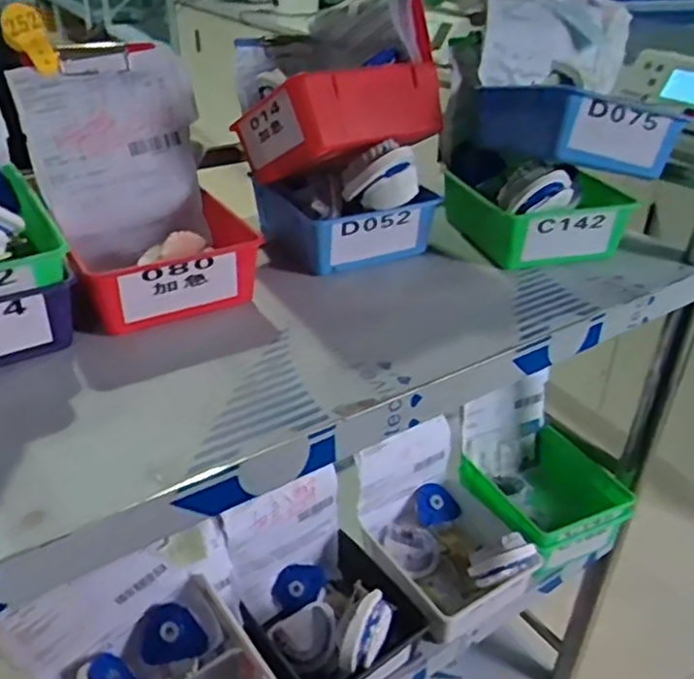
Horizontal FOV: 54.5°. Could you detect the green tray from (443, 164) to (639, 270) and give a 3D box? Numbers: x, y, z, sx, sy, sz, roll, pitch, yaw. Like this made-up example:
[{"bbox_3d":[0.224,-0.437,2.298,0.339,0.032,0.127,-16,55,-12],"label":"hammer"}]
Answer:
[{"bbox_3d":[0.206,-0.143,0.738,0.150,0.072,0.165,-9,33,-16],"label":"green tray"}]

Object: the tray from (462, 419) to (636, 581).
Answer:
[{"bbox_3d":[0.260,0.210,0.883,0.180,0.101,0.171,-13,35,-23],"label":"tray"}]

